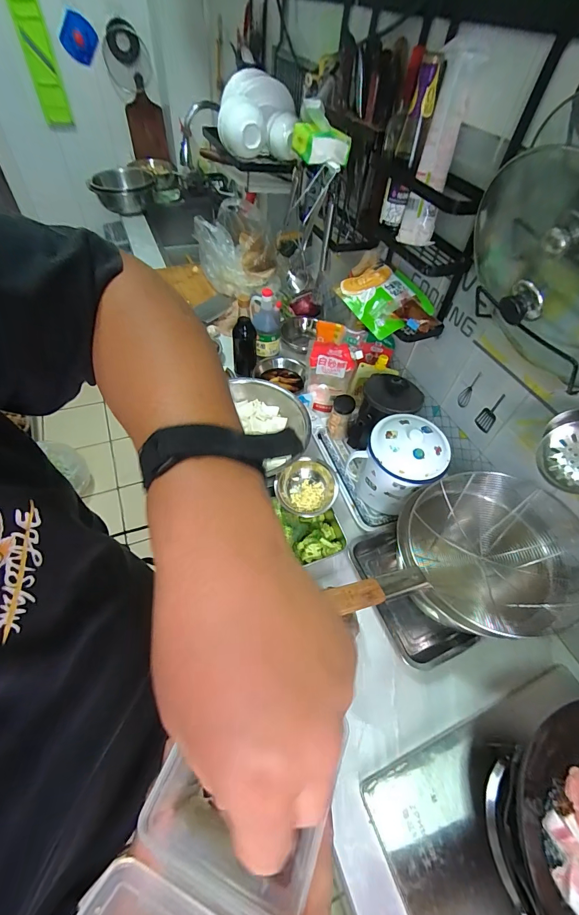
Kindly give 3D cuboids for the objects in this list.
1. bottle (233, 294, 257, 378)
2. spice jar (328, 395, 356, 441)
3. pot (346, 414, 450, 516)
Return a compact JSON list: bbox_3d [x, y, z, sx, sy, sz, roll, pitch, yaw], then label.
[{"bbox_3d":[-0.128,-0.326,1.040,0.067,0.274,0.077,0,53,-6],"label":"bottle"},{"bbox_3d":[0.131,-0.102,0.927,0.051,0.121,0.051,3,53,-4],"label":"spice jar"},{"bbox_3d":[0.243,0.014,0.795,0.159,0.177,0.158,3,53,-4],"label":"pot"}]

